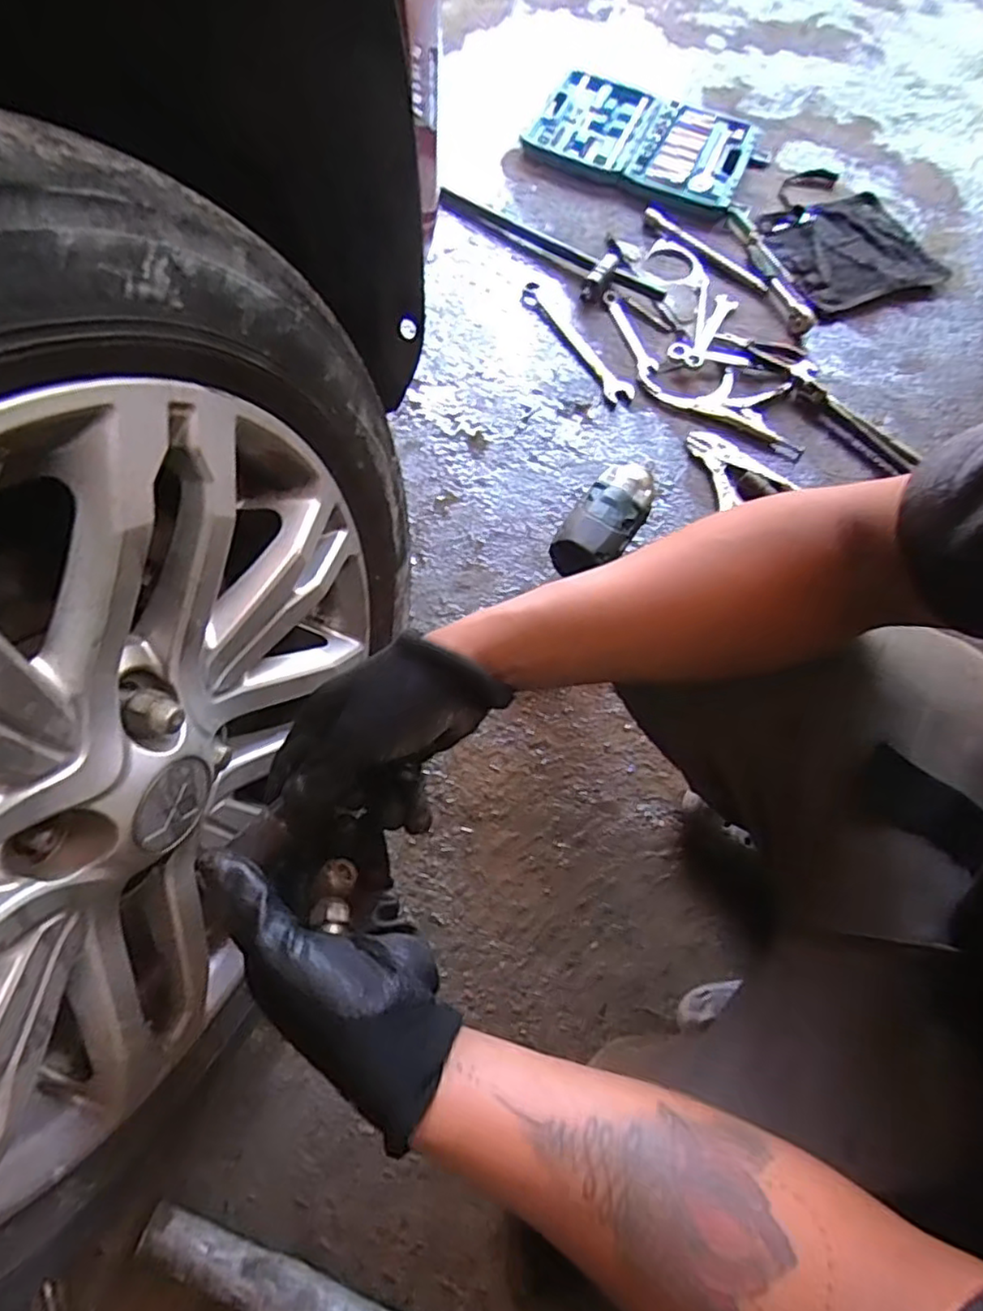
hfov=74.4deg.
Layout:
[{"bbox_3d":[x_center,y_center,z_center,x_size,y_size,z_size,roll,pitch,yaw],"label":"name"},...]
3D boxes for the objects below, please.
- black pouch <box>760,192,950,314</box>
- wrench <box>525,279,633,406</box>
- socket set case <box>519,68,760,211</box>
[{"bbox_3d":[0.606,-0.691,1.098,0.262,0.016,0.236,-17,70,-13],"label":"black pouch"},{"bbox_3d":[0.132,-0.486,1.000,0.037,0.016,0.261,-26,72,-16],"label":"wrench"},{"bbox_3d":[0.270,-0.938,1.170,0.387,0.035,0.278,23,67,4],"label":"socket set case"}]

